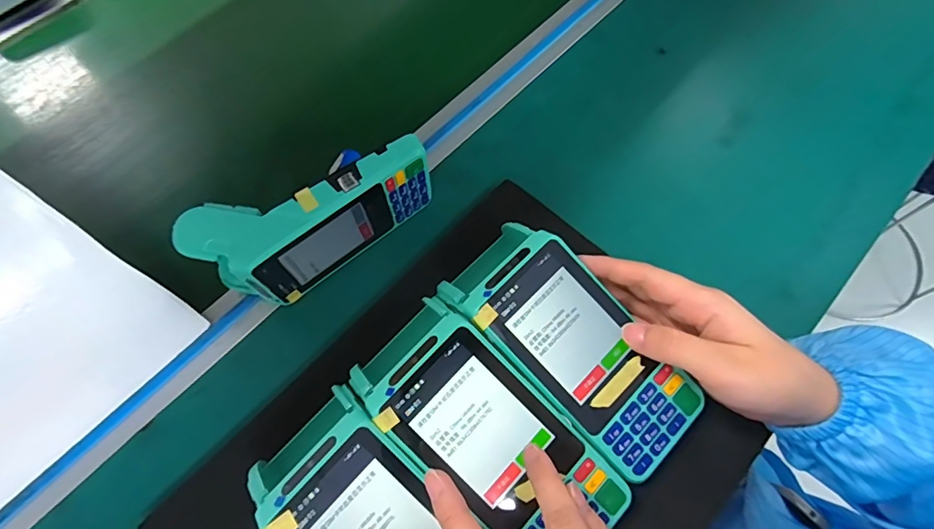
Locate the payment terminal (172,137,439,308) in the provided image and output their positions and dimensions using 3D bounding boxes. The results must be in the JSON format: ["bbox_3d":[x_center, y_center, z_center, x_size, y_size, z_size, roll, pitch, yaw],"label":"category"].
[{"bbox_3d":[-0.106,-0.033,0.341,0.167,0.080,0.053,-35,71,-12],"label":"payment terminal"}]

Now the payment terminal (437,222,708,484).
[{"bbox_3d":[0.065,0.050,0.294,0.072,0.032,0.163,-41,83,-17],"label":"payment terminal"}]

